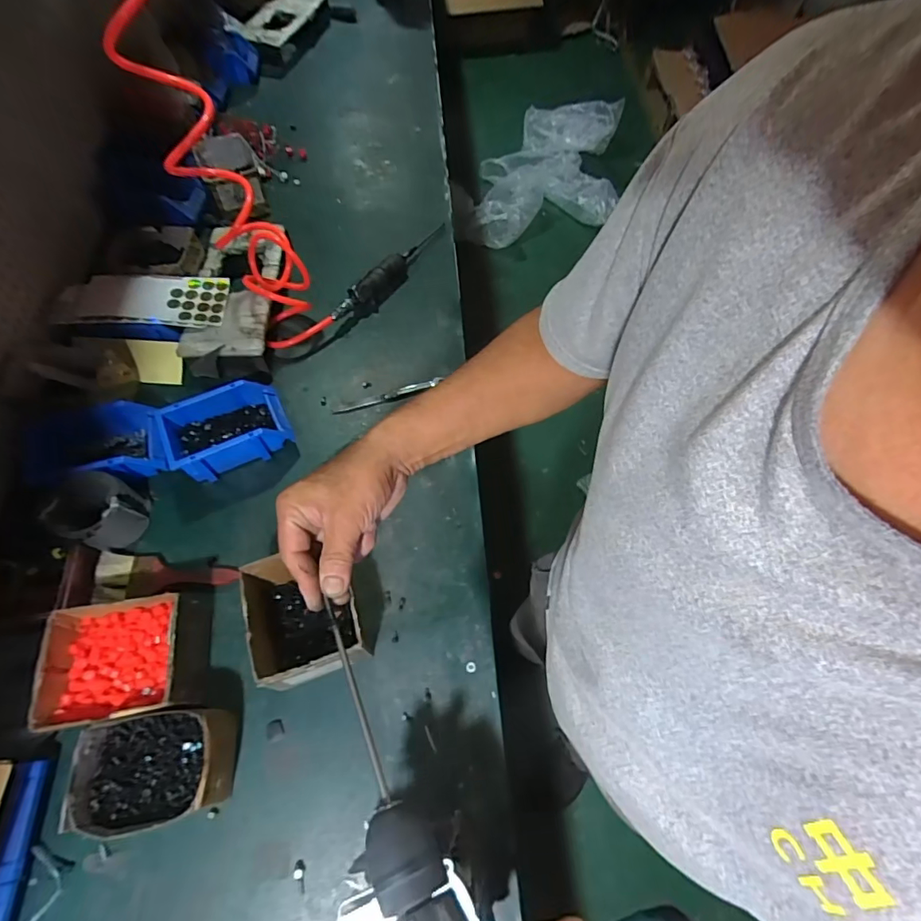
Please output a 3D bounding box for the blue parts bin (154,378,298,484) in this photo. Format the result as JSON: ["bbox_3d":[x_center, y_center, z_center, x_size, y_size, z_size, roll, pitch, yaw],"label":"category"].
[{"bbox_3d":[-0.386,-0.054,0.798,0.187,0.067,0.124,-24,66,-14],"label":"blue parts bin"}]

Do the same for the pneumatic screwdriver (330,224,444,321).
[{"bbox_3d":[-0.137,-0.397,1.000,0.051,0.040,0.352,31,65,13],"label":"pneumatic screwdriver"}]

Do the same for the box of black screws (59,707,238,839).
[{"bbox_3d":[-0.352,0.361,0.574,0.164,0.089,0.117,-11,63,-6],"label":"box of black screws"}]

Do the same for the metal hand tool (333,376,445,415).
[{"bbox_3d":[-0.128,-0.118,0.879,0.205,0.008,0.019,-17,64,-10],"label":"metal hand tool"}]

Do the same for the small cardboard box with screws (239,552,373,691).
[{"bbox_3d":[-0.203,0.206,0.648,0.131,0.109,0.157,-20,65,-12],"label":"small cardboard box with screws"}]

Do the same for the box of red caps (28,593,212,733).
[{"bbox_3d":[-0.421,0.249,0.622,0.159,0.101,0.154,-11,63,-8],"label":"box of red caps"}]

